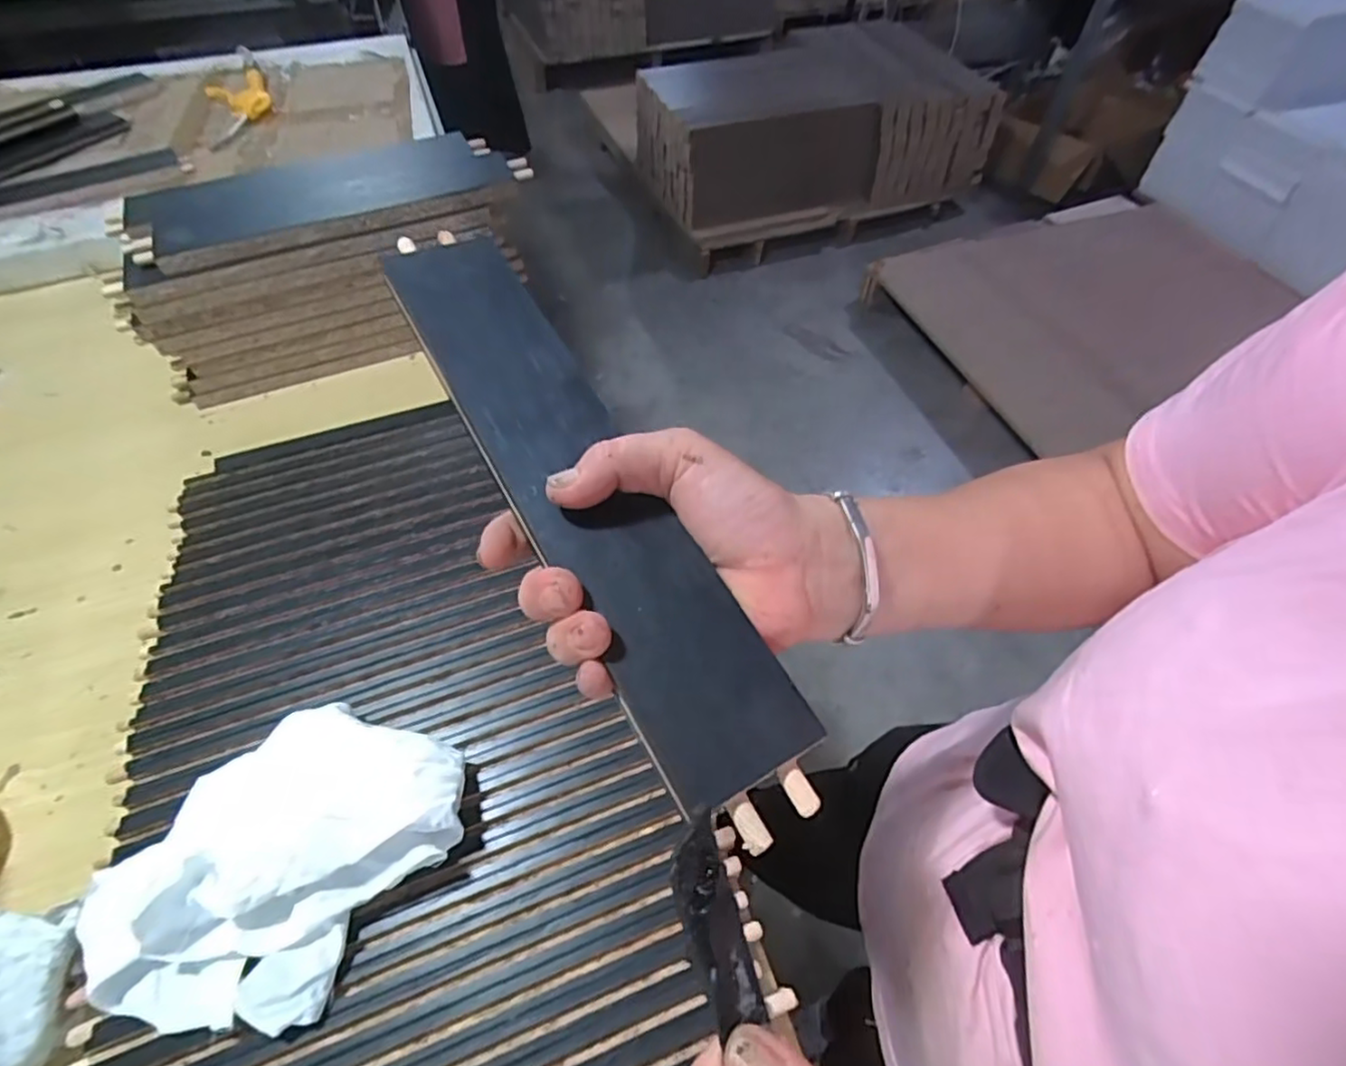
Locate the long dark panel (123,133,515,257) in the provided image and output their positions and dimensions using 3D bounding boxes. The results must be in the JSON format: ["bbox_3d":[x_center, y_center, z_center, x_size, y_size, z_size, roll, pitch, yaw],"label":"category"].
[{"bbox_3d":[-0.301,-0.301,0.568,0.293,0.014,0.117,-22,58,-16],"label":"long dark panel"}]

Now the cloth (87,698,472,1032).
[{"bbox_3d":[-0.188,0.158,0.317,0.119,0.046,0.164,31,59,19],"label":"cloth"}]

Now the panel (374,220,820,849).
[{"bbox_3d":[-0.040,-0.023,0.265,0.055,0.011,0.293,-26,66,-19],"label":"panel"}]

